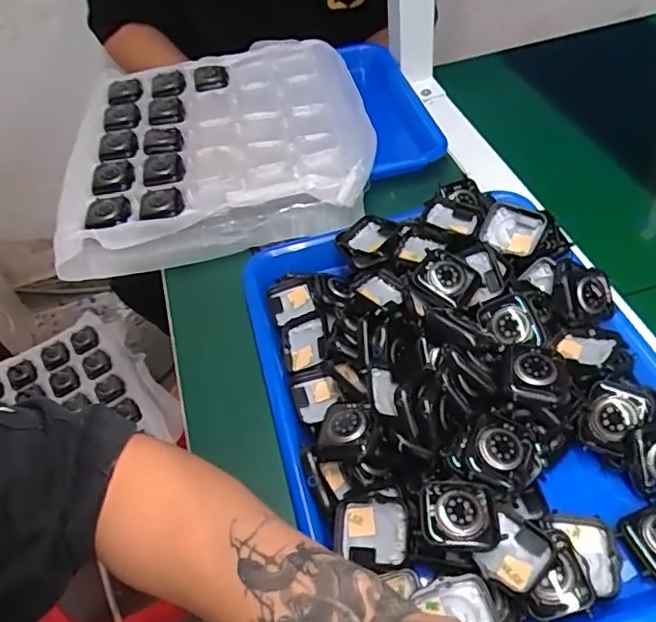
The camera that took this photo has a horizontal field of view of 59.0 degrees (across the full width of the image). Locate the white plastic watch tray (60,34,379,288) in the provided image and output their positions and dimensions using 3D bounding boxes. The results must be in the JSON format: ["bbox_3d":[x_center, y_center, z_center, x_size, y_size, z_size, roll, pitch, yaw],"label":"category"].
[{"bbox_3d":[-0.111,-0.179,0.602,0.297,0.043,0.328,-9,50,1],"label":"white plastic watch tray"}]

